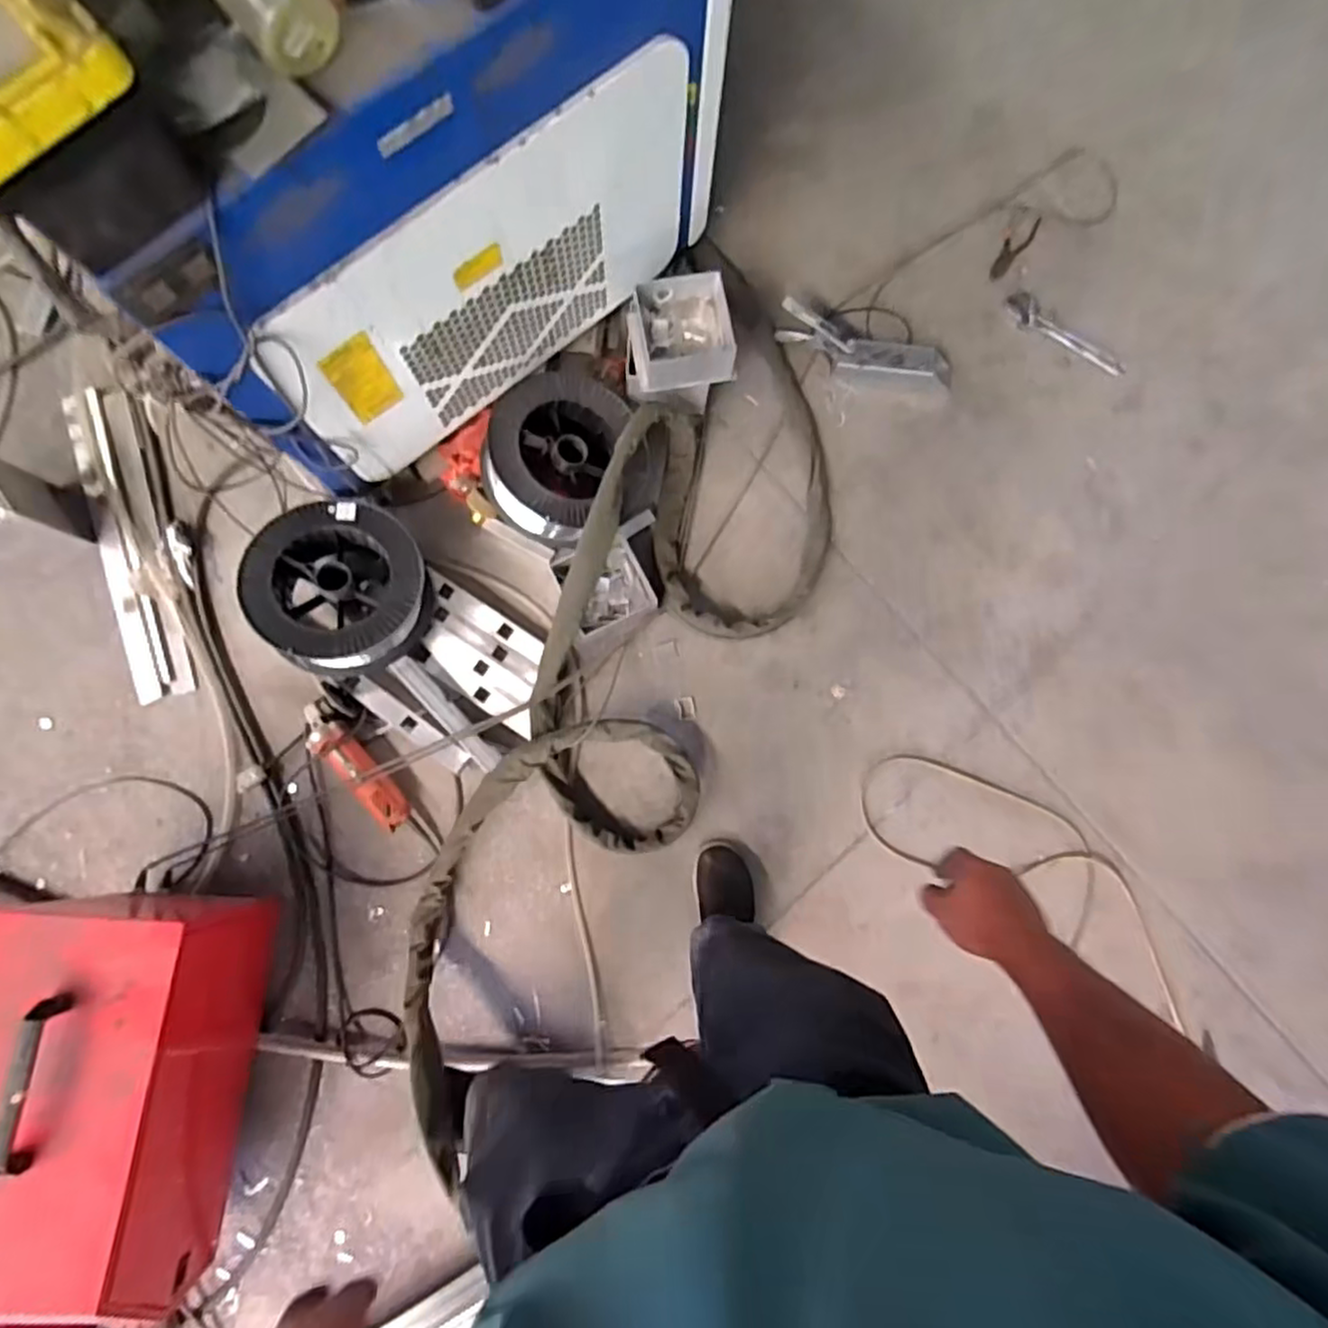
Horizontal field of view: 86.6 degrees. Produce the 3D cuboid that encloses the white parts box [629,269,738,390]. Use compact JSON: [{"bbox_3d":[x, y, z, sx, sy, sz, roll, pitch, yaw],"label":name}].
[{"bbox_3d":[0.030,-0.587,1.249,0.186,0.064,0.175,-8,83,-4],"label":"white parts box"}]

